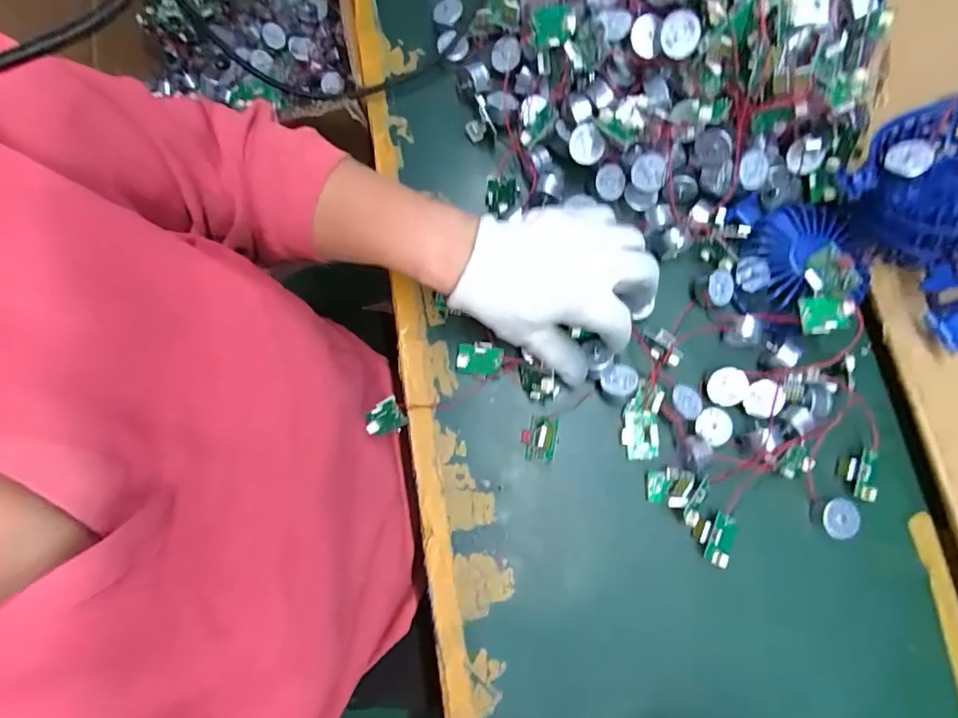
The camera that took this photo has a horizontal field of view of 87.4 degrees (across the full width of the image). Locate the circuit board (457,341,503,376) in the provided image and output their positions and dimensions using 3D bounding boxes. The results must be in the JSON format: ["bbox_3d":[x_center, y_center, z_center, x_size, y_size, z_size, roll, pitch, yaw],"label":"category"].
[{"bbox_3d":[0.000,0.001,0.333,0.030,0.006,0.023,7,111,4],"label":"circuit board"}]

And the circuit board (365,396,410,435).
[{"bbox_3d":[-0.065,0.041,0.345,0.031,0.004,0.021,-28,92,21],"label":"circuit board"}]

